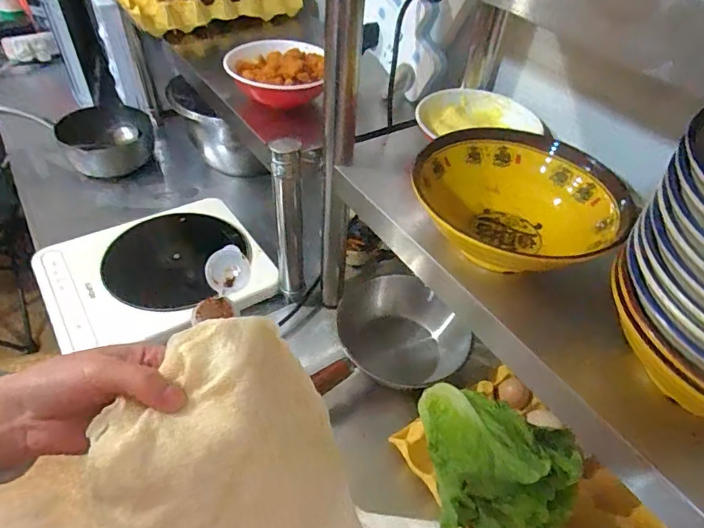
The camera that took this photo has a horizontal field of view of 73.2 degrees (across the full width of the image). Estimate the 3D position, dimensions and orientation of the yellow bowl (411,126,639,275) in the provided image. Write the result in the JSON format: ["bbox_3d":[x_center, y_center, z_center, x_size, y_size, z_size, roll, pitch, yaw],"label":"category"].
[{"bbox_3d":[0.148,-0.054,0.454,0.183,0.066,0.181,3,45,-3],"label":"yellow bowl"}]

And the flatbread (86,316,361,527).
[{"bbox_3d":[-0.047,0.201,0.302,0.144,0.046,0.330,-25,93,-27],"label":"flatbread"}]

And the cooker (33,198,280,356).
[{"bbox_3d":[-0.303,0.010,0.743,0.314,0.053,0.209,-19,50,-23],"label":"cooker"}]

